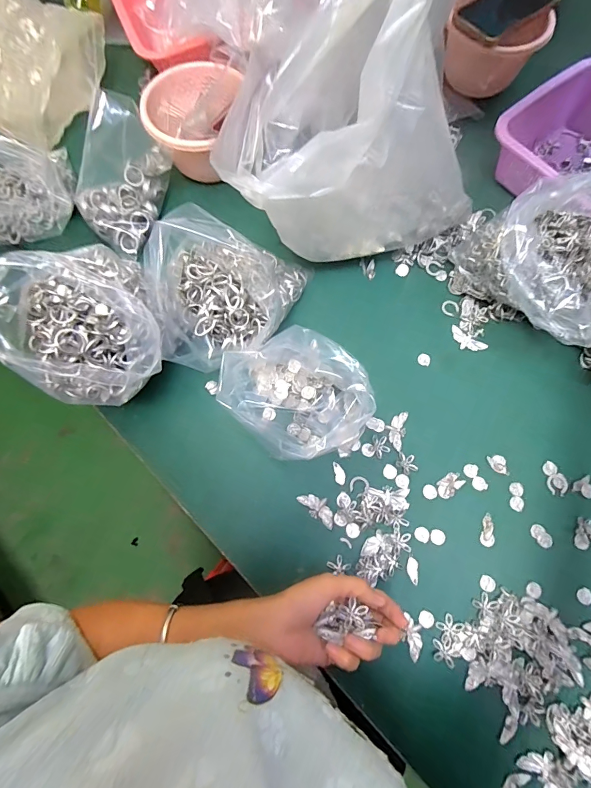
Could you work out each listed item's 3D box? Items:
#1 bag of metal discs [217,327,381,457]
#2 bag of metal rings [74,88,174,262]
[{"bbox_3d":[0.000,0.003,0.425,0.123,0.082,0.149,-44,77,-11],"label":"bag of metal discs"},{"bbox_3d":[-0.225,-0.286,0.494,0.074,0.130,0.147,22,75,7],"label":"bag of metal rings"}]

